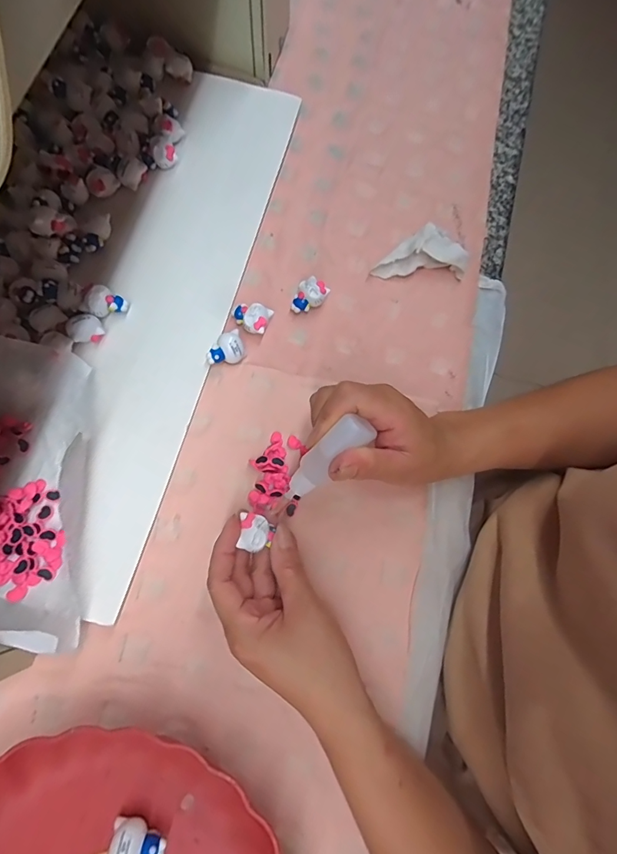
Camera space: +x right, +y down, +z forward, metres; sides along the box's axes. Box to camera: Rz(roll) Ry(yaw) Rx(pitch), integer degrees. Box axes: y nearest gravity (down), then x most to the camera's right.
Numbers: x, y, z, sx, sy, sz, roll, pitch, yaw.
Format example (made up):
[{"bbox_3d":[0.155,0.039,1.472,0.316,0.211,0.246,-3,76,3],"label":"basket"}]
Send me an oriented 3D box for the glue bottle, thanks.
[{"bbox_3d":[0.010,0.022,0.278,0.019,0.023,0.069,49,116,12],"label":"glue bottle"}]

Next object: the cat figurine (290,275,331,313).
[{"bbox_3d":[0.000,-0.117,0.390,0.024,0.018,0.031,36,76,6],"label":"cat figurine"}]

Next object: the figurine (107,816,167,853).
[{"bbox_3d":[-0.108,0.264,0.274,0.034,0.025,0.020,5,75,-3],"label":"figurine"}]

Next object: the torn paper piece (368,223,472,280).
[{"bbox_3d":[0.105,-0.170,0.409,0.083,0.023,0.050,0,75,-4],"label":"torn paper piece"}]

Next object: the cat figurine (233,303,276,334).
[{"bbox_3d":[-0.050,-0.098,0.381,0.033,0.016,0.027,27,75,3],"label":"cat figurine"}]

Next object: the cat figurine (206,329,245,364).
[{"bbox_3d":[-0.072,-0.066,0.371,0.033,0.018,0.023,-22,78,-9],"label":"cat figurine"}]

